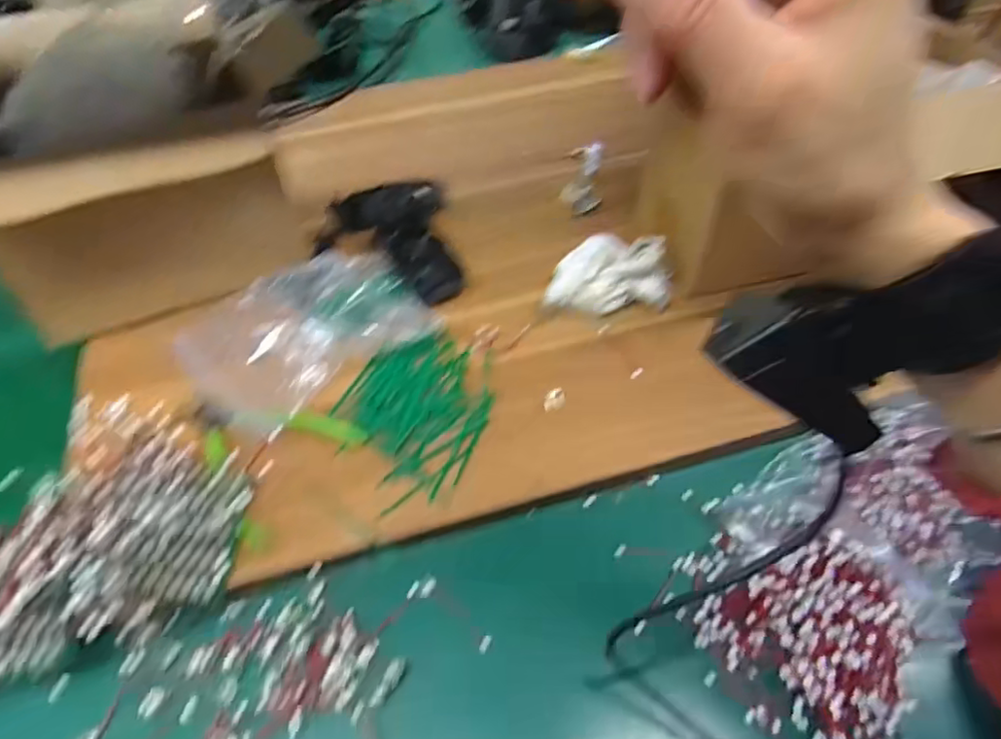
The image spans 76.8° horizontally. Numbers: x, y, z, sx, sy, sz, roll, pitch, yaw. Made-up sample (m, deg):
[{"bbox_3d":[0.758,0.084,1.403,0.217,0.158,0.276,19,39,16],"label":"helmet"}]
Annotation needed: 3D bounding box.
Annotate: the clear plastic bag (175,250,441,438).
[{"bbox_3d":[-0.159,-0.037,0.521,0.191,0.049,0.143,-33,58,-21],"label":"clear plastic bag"}]

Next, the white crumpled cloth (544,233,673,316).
[{"bbox_3d":[0.089,-0.084,0.545,0.104,0.059,0.076,-1,52,1],"label":"white crumpled cloth"}]

